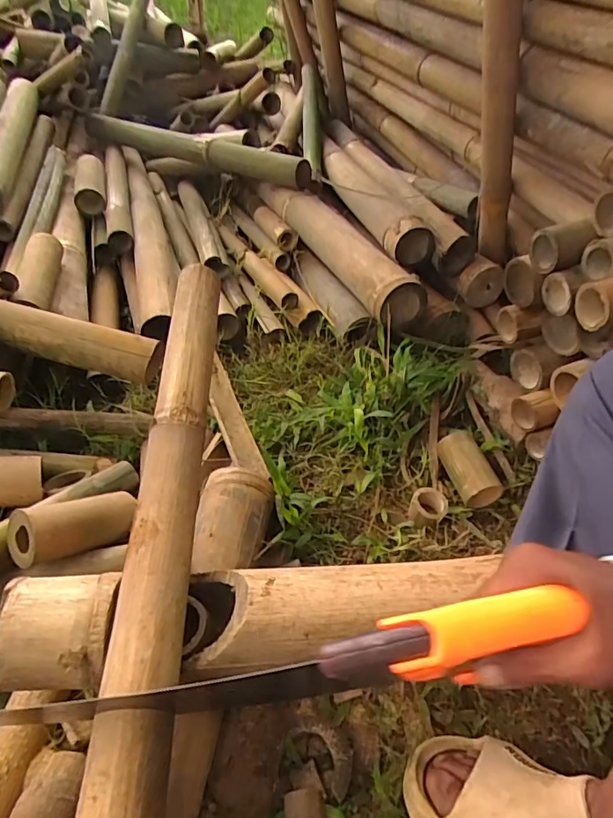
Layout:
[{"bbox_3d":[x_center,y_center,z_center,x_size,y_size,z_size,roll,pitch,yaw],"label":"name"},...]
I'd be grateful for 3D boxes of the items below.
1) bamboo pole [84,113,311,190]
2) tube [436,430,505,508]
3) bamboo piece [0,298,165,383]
[{"bbox_3d":[-0.322,-0.692,1.283,0.759,0.052,0.082,26,50,25],"label":"bamboo pole"},{"bbox_3d":[0.231,0.081,0.701,0.048,0.040,0.105,-9,44,-7],"label":"tube"},{"bbox_3d":[-0.357,-0.108,0.711,0.299,0.056,0.054,16,45,-3],"label":"bamboo piece"}]

